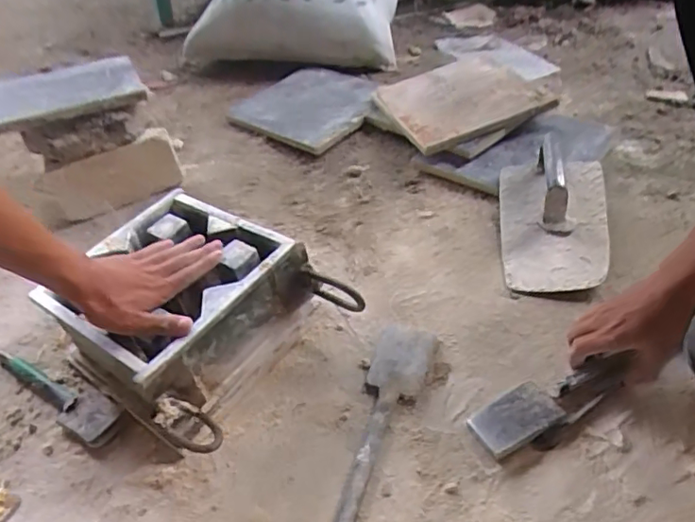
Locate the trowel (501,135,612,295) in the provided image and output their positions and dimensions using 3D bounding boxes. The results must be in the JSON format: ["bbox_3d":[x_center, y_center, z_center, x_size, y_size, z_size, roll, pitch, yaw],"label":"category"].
[{"bbox_3d":[0.295,-0.073,0.788,0.147,0.095,0.230,2,46,10],"label":"trowel"}]

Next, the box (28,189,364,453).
[{"bbox_3d":[-0.181,0.060,0.678,0.289,0.129,0.241,27,55,29],"label":"box"}]

